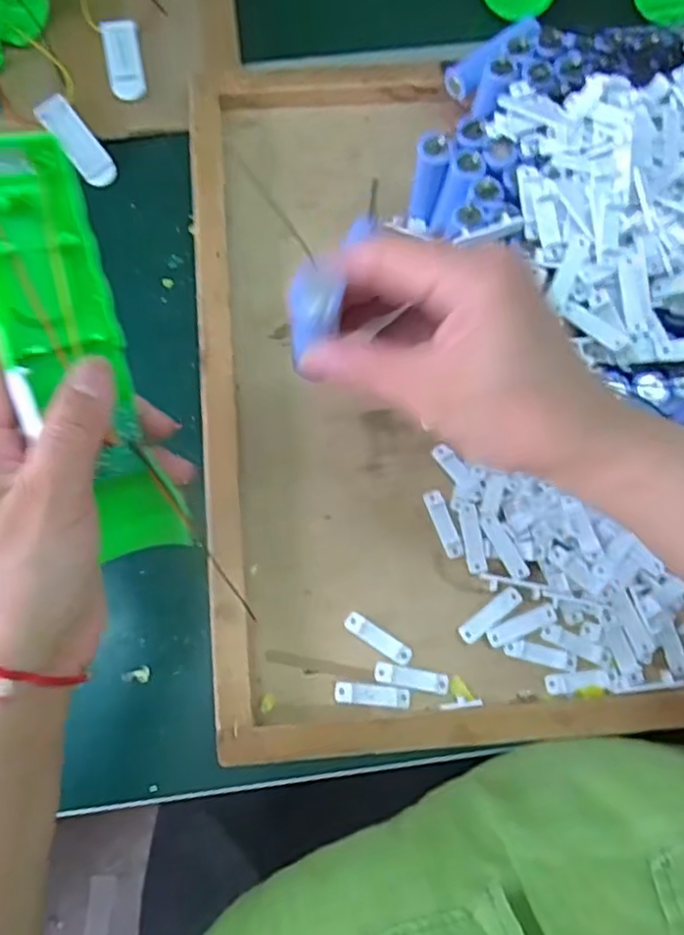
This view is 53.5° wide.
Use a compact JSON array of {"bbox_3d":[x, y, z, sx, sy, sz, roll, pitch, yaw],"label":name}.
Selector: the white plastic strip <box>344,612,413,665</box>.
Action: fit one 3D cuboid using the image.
[{"bbox_3d":[0.019,0.089,0.351,0.038,0.004,0.010,32,76,8],"label":"white plastic strip"}]

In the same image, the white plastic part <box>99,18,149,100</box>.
[{"bbox_3d":[-0.141,-0.266,0.440,0.023,0.006,0.056,-11,74,-4],"label":"white plastic part"}]

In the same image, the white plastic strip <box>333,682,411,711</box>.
[{"bbox_3d":[0.015,0.115,0.342,0.038,0.004,0.010,5,74,1],"label":"white plastic strip"}]

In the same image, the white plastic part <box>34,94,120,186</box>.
[{"bbox_3d":[-0.166,-0.205,0.425,0.021,0.007,0.061,-38,92,-10],"label":"white plastic part"}]

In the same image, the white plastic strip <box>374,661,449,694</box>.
[{"bbox_3d":[0.035,0.107,0.344,0.037,0.004,0.011,9,74,2],"label":"white plastic strip"}]

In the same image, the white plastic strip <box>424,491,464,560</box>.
[{"bbox_3d":[0.055,0.031,0.368,0.009,0.004,0.038,-19,75,-5],"label":"white plastic strip"}]

